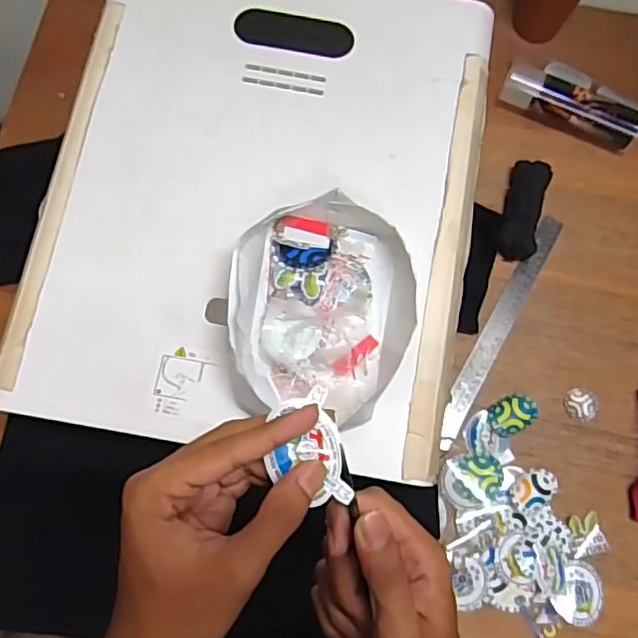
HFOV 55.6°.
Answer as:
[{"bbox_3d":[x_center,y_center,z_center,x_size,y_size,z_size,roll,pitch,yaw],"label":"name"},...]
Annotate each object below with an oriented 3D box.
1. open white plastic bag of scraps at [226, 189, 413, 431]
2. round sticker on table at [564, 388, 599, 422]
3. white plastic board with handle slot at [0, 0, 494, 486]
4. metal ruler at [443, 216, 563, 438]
[{"bbox_3d":[0.006,-0.007,0.527,0.161,0.047,0.194,-1,82,-4],"label":"open white plastic bag of scraps"},{"bbox_3d":[0.306,0.100,0.705,0.039,0.004,0.037,0,82,-4],"label":"round sticker on table"},{"bbox_3d":[-0.051,-0.132,0.584,0.397,0.016,0.496,10,77,0],"label":"white plastic board with handle slot"},{"bbox_3d":[0.219,0.003,0.729,0.025,0.007,0.302,31,76,2],"label":"metal ruler"}]

